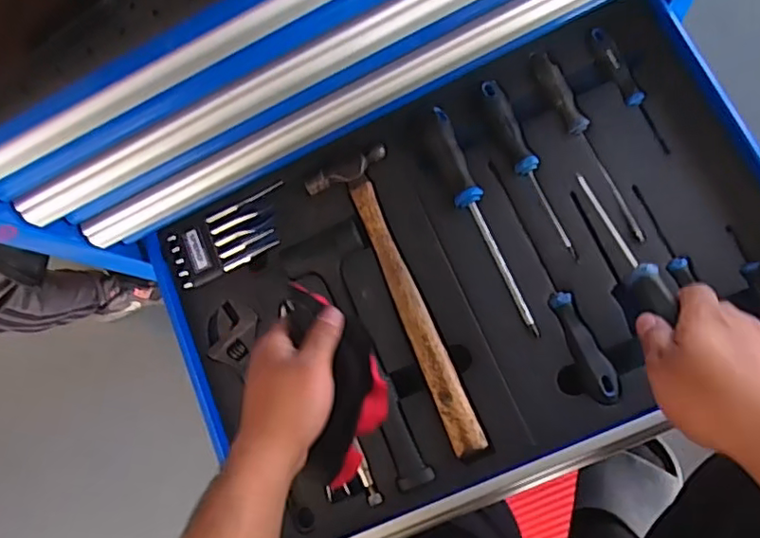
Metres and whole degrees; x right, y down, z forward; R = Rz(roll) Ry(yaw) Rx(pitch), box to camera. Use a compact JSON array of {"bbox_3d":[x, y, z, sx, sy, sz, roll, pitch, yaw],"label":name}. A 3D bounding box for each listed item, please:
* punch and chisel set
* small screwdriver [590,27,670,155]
[{"bbox_3d":[-0.168,-0.033,0.665,0.137,0.016,0.069,-24,77,8],"label":"punch and chisel set"},{"bbox_3d":[0.250,-0.181,0.599,0.019,0.013,0.148,-22,77,8],"label":"small screwdriver"}]

